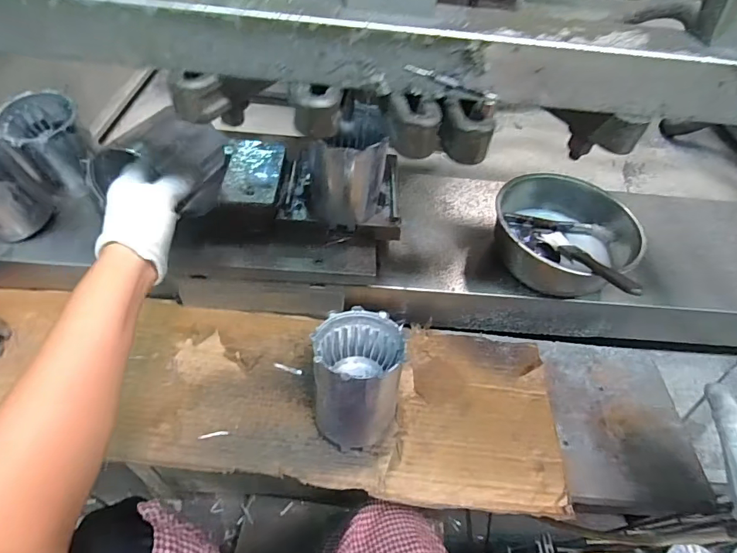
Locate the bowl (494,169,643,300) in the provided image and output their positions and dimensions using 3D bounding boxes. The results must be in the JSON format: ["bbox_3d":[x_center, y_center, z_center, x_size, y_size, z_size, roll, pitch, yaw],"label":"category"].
[{"bbox_3d":[0.257,-0.057,0.595,0.178,0.093,0.163,3,50,-4],"label":"bowl"}]

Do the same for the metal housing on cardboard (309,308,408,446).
[{"bbox_3d":[-0.011,0.112,0.474,0.091,0.124,0.100,3,50,-4],"label":"metal housing on cardboard"}]

